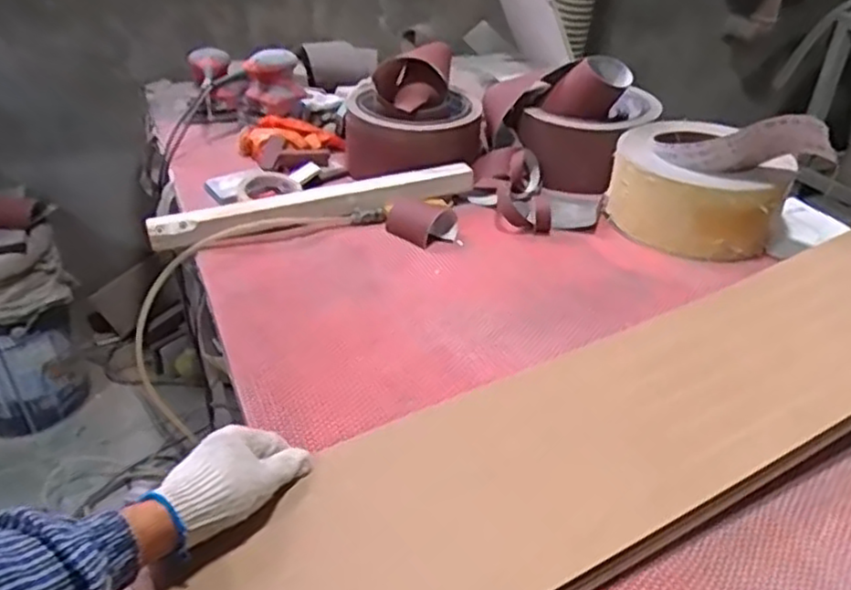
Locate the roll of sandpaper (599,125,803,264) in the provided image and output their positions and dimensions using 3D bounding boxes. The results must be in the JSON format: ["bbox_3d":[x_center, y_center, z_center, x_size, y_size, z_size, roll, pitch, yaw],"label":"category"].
[{"bbox_3d":[0.400,-0.158,1.061,0.209,0.125,0.252,-15,39,-24],"label":"roll of sandpaper"}]

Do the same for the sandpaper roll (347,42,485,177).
[{"bbox_3d":[-0.020,-0.325,1.229,0.226,0.146,0.184,0,35,-5],"label":"sandpaper roll"}]

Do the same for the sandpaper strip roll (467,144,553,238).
[{"bbox_3d":[0.133,-0.170,1.113,0.120,0.065,0.173,4,35,1],"label":"sandpaper strip roll"}]

